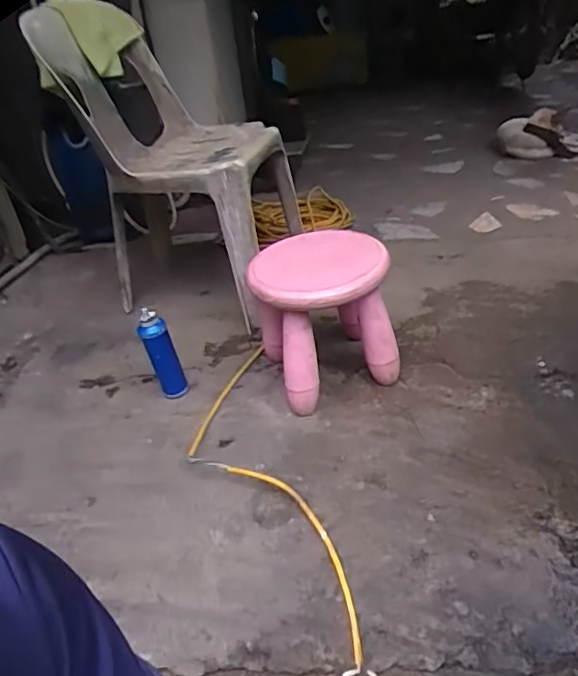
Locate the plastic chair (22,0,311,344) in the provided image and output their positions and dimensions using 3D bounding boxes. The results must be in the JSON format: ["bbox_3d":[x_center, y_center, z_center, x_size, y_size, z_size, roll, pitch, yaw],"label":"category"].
[{"bbox_3d":[-0.316,-0.489,1.575,0.581,0.744,0.605,-2,32,11],"label":"plastic chair"}]

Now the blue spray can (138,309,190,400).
[{"bbox_3d":[-0.289,0.039,1.287,0.070,0.214,0.056,-13,31,-8],"label":"blue spray can"}]

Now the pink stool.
[{"bbox_3d":[0.071,-0.043,1.209,0.261,0.291,0.255,-11,31,-5],"label":"pink stool"}]

